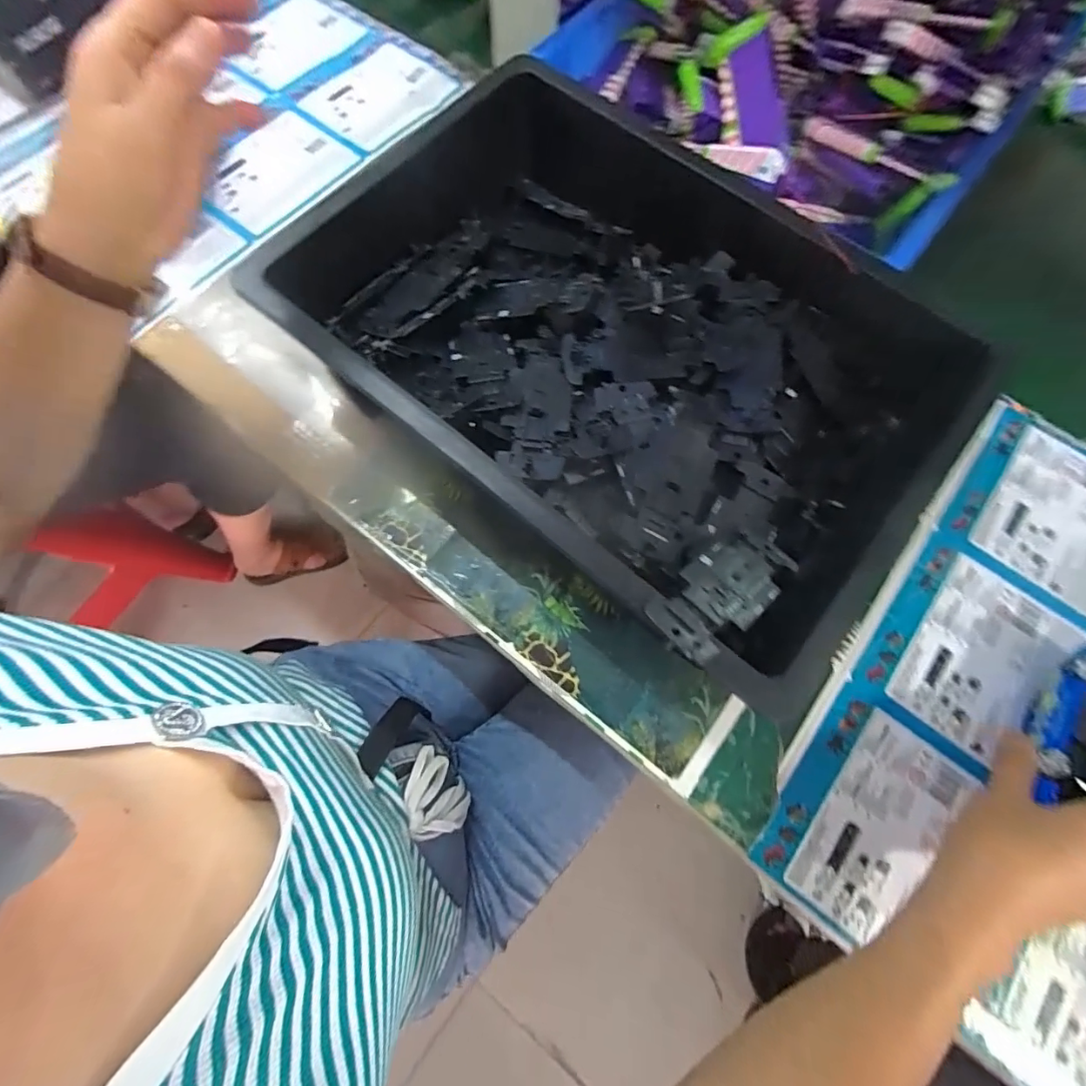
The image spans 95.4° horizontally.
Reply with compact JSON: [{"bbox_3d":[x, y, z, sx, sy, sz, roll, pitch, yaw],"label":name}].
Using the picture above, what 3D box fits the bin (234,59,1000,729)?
[{"bbox_3d":[0.047,-0.141,0.379,0.411,0.100,0.299,40,74,11],"label":"bin"}]

